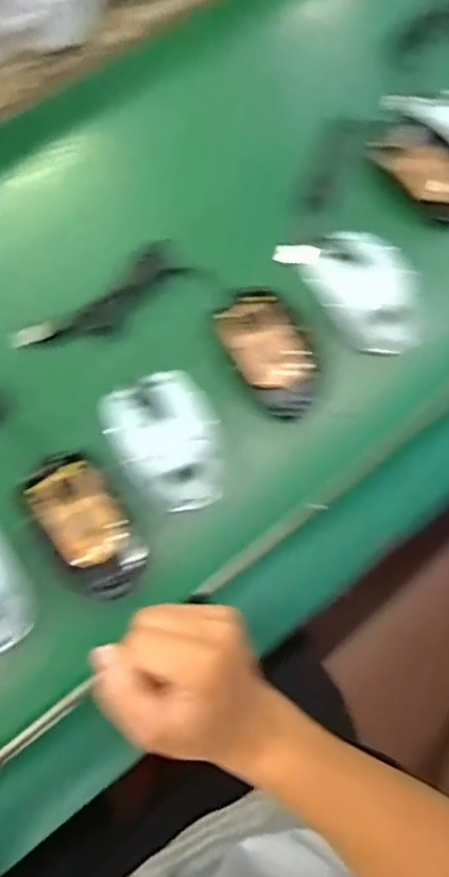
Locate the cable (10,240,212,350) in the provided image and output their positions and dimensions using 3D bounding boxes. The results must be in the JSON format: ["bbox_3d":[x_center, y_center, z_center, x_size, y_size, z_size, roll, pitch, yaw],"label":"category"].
[{"bbox_3d":[-0.091,-0.103,0.461,0.141,0.022,0.045,-34,72,-10],"label":"cable"}]

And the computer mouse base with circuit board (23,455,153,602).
[{"bbox_3d":[-0.096,0.059,0.422,0.059,0.035,0.104,-35,72,-11],"label":"computer mouse base with circuit board"}]

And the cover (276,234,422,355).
[{"bbox_3d":[0.104,-0.113,0.476,0.077,0.044,0.112,-31,71,-9],"label":"cover"}]

